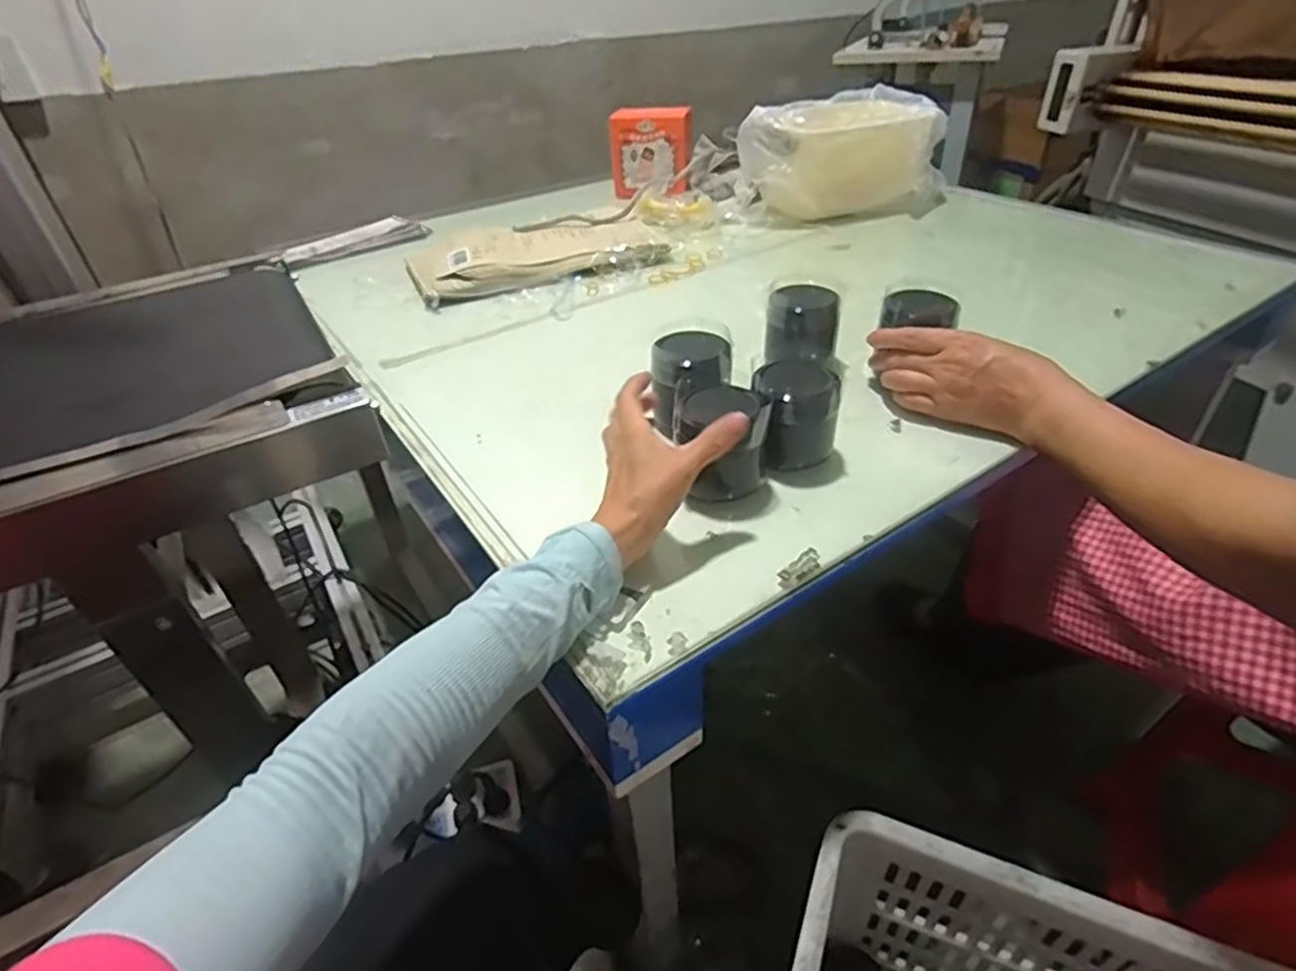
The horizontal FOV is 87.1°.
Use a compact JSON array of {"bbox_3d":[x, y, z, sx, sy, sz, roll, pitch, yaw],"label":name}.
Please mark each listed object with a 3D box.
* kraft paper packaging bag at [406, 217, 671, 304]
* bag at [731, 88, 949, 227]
[{"bbox_3d":[-0.152,-0.315,0.918,0.320,0.022,0.185,-17,39,-17],"label":"kraft paper packaging bag"},{"bbox_3d":[0.294,-0.478,0.999,0.270,0.138,0.194,-24,41,-25],"label":"bag"}]

